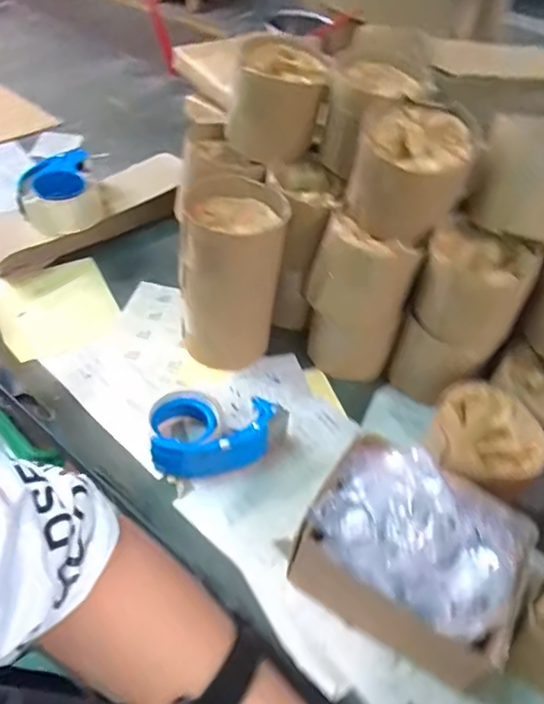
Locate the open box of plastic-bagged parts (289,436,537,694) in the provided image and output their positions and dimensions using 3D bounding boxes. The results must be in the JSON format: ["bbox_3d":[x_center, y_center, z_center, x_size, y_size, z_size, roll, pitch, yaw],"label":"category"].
[{"bbox_3d":[0.131,0.189,0.509,0.194,0.125,0.164,25,51,19],"label":"open box of plastic-bagged parts"}]

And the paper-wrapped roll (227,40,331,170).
[{"bbox_3d":[0.008,-0.323,0.701,0.119,0.117,0.133,5,47,-1],"label":"paper-wrapped roll"}]

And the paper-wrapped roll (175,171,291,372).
[{"bbox_3d":[-0.054,-0.103,0.709,0.126,0.212,0.142,-4,48,-6],"label":"paper-wrapped roll"}]

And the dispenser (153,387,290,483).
[{"bbox_3d":[-0.060,0.092,0.635,0.155,0.057,0.091,-2,48,-5],"label":"dispenser"}]

